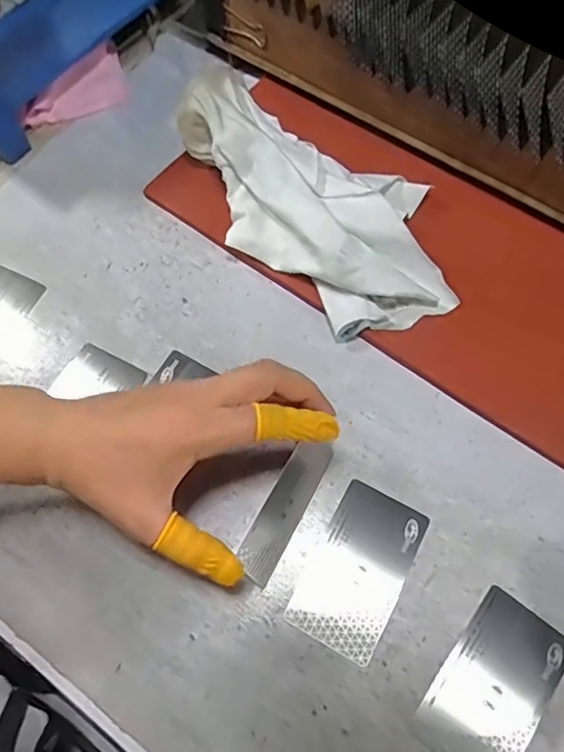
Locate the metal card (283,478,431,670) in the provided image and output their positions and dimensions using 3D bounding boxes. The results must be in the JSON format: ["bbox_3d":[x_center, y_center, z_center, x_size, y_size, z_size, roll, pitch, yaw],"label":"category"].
[{"bbox_3d":[0.043,0.107,0.303,0.050,0.004,0.087,27,70,12],"label":"metal card"}]

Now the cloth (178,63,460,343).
[{"bbox_3d":[0.025,-0.120,0.370,0.220,0.064,0.121,38,72,16],"label":"cloth"}]

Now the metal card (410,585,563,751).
[{"bbox_3d":[0.109,0.159,0.278,0.051,0.004,0.086,36,72,15],"label":"metal card"}]

